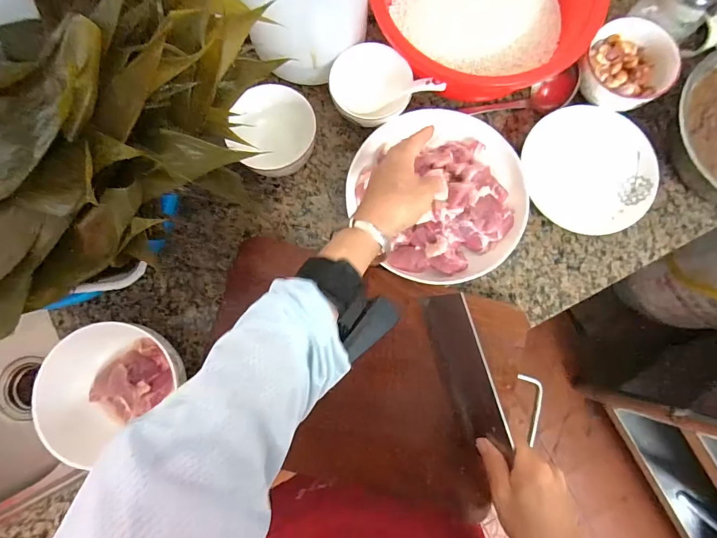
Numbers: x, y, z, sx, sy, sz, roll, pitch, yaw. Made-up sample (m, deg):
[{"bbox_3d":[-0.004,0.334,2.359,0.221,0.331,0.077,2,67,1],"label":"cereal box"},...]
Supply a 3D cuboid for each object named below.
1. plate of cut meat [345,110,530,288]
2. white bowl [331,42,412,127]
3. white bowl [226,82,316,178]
[{"bbox_3d":[0.102,-0.096,0.480,0.206,0.040,0.220,0,81,1],"label":"plate of cut meat"},{"bbox_3d":[0.017,-0.234,0.496,0.103,0.056,0.095,1,81,1],"label":"white bowl"},{"bbox_3d":[-0.111,-0.177,0.493,0.106,0.053,0.120,-35,83,-5],"label":"white bowl"}]

